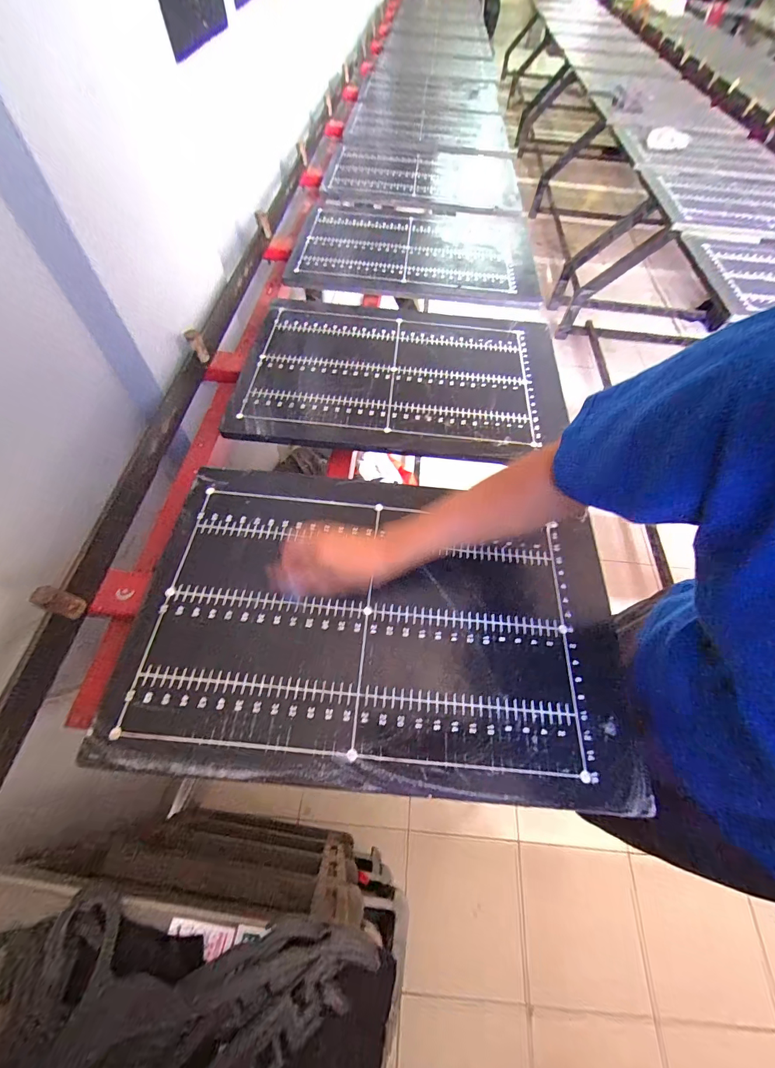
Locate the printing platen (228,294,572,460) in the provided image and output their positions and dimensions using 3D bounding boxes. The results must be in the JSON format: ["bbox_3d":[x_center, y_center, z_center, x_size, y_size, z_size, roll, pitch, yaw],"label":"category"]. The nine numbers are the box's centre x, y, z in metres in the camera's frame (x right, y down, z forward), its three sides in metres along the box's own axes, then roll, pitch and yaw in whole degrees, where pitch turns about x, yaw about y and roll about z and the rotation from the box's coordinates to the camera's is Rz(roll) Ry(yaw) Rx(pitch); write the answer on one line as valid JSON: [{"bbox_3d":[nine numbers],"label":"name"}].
[{"bbox_3d":[0.031,-0.309,0.731,0.591,0.030,0.394,3,59,-1],"label":"printing platen"}]

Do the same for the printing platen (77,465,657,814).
[{"bbox_3d":[-0.006,0.092,0.489,0.587,0.013,0.390,5,59,0],"label":"printing platen"}]

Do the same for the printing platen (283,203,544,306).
[{"bbox_3d":[0.083,-0.741,0.961,0.585,0.022,0.417,7,60,1],"label":"printing platen"}]

